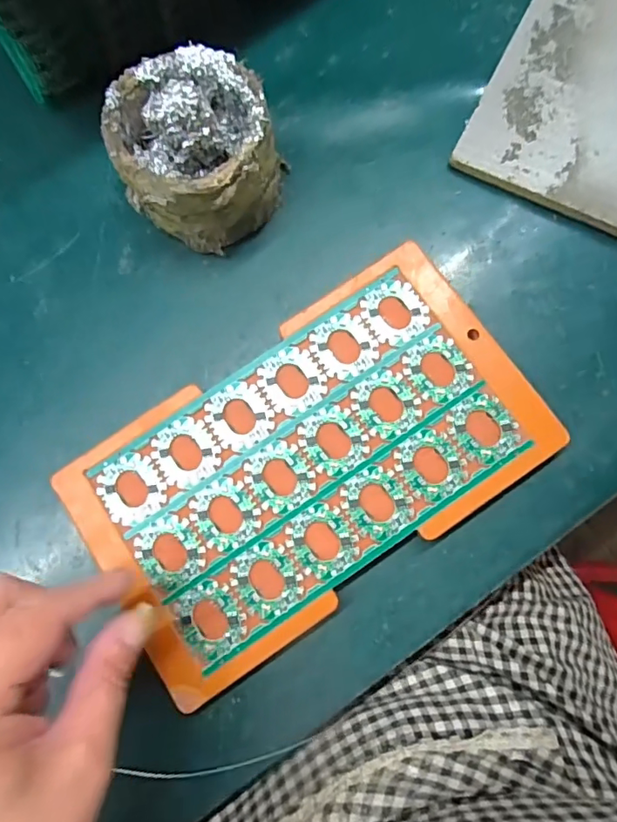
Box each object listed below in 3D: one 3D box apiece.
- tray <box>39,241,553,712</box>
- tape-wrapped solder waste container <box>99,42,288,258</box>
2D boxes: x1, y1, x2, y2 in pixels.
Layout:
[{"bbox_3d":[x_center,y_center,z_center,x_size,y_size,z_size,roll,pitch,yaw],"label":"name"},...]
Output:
[{"bbox_3d":[0.000,0.025,0.268,0.232,0.009,0.137,-35,81,-2],"label":"tray"},{"bbox_3d":[-0.060,-0.141,0.278,0.088,0.073,0.083,-18,80,-1],"label":"tape-wrapped solder waste container"}]

